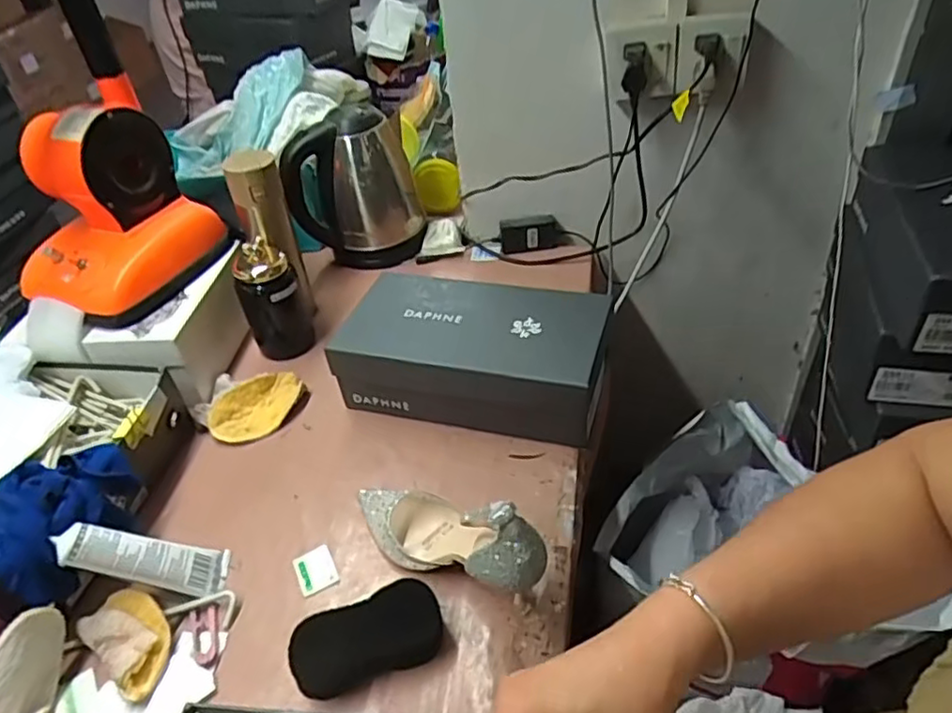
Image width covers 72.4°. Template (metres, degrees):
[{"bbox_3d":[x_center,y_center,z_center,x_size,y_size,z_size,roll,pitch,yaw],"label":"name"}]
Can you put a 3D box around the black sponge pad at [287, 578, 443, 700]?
[{"bbox_3d":[-0.093,0.240,0.556,0.126,0.035,0.055,-18,42,-13],"label":"black sponge pad"}]

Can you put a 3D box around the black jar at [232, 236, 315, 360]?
[{"bbox_3d":[-0.264,-0.070,0.855,0.079,0.159,0.064,-22,43,-17],"label":"black jar"}]

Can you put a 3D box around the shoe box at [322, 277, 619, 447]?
[{"bbox_3d":[-0.002,-0.005,0.763,0.293,0.102,0.151,9,43,17],"label":"shoe box"}]

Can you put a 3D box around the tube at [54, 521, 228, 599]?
[{"bbox_3d":[-0.301,0.187,0.598,0.146,0.023,0.047,24,31,-29],"label":"tube"}]

